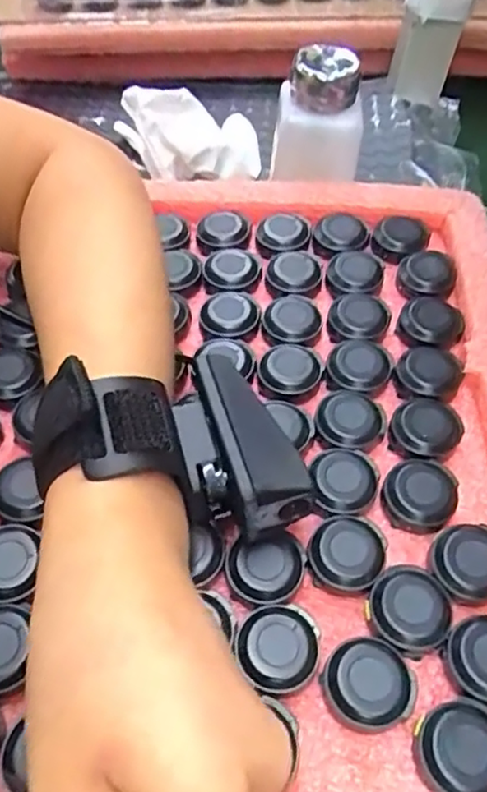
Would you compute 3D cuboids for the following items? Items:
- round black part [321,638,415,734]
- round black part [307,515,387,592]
[{"bbox_3d":[0.042,0.099,0.217,0.027,0.015,0.028,-17,56,-16],"label":"round black part"},{"bbox_3d":[0.040,0.060,0.244,0.028,0.010,0.029,2,53,-3],"label":"round black part"}]

